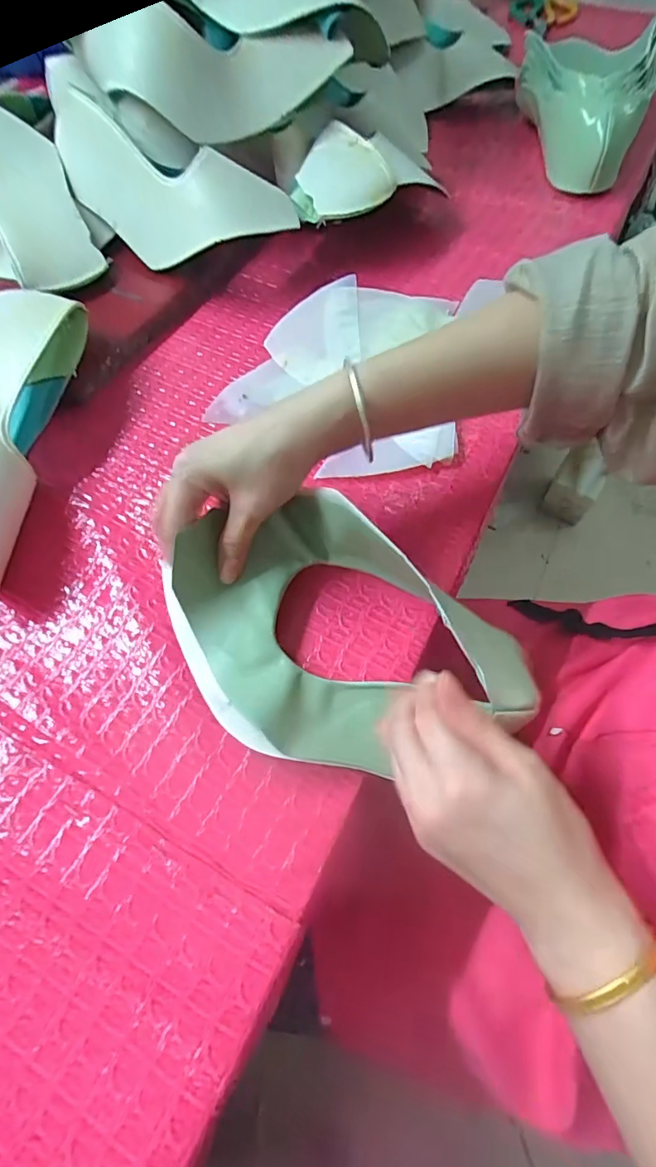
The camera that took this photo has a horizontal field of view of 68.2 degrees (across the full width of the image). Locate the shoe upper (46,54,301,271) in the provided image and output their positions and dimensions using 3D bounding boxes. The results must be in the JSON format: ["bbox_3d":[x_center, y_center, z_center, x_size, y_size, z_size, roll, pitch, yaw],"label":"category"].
[{"bbox_3d":[-0.144,-0.373,0.432,0.119,0.085,0.237,-42,69,-18],"label":"shoe upper"}]

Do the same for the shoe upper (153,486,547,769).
[{"bbox_3d":[0.010,0.034,0.278,0.210,0.077,0.147,32,67,16],"label":"shoe upper"}]

